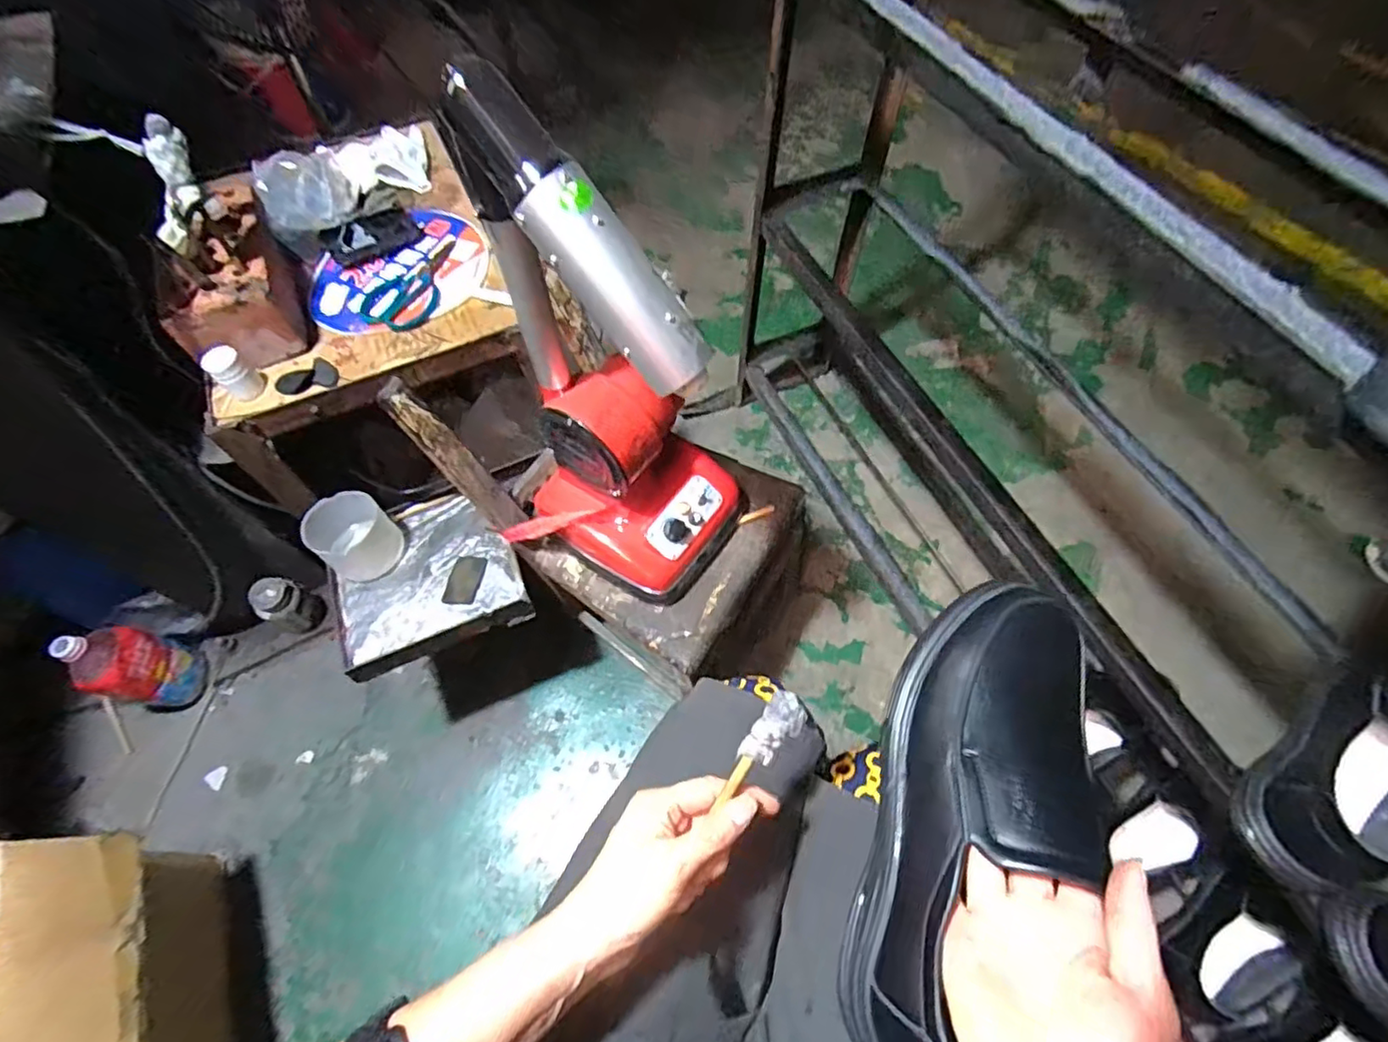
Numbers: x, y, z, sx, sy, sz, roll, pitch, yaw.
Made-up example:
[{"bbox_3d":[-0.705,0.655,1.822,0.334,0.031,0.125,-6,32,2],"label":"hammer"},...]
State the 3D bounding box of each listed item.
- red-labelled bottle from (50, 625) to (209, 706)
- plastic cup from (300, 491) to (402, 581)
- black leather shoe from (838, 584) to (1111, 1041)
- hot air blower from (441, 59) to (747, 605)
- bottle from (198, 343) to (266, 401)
[{"bbox_3d":[-0.813,0.208,0.895,0.087,0.205,0.097,14,62,9],"label":"red-labelled bottle"},{"bbox_3d":[-0.428,0.019,0.776,0.089,0.073,0.081,-1,60,1],"label":"plastic cup"},{"bbox_3d":[0.157,0.154,0.339,0.102,0.095,0.268,25,69,12],"label":"black leather shoe"},{"bbox_3d":[-0.072,-0.111,0.577,0.218,0.465,0.188,25,64,15],"label":"hot air blower"},{"bbox_3d":[-0.493,-0.159,0.658,0.035,0.051,0.034,-1,60,1],"label":"bottle"}]

